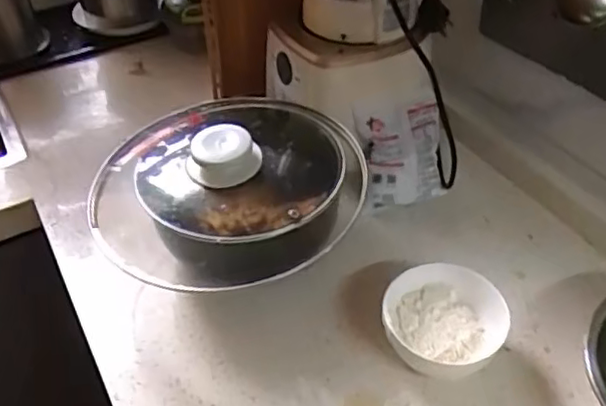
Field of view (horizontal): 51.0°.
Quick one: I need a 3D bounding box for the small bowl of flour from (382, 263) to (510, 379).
[{"bbox_3d":[0.146,0.127,0.671,0.118,0.060,0.132,25,50,27],"label":"small bowl of flour"}]

